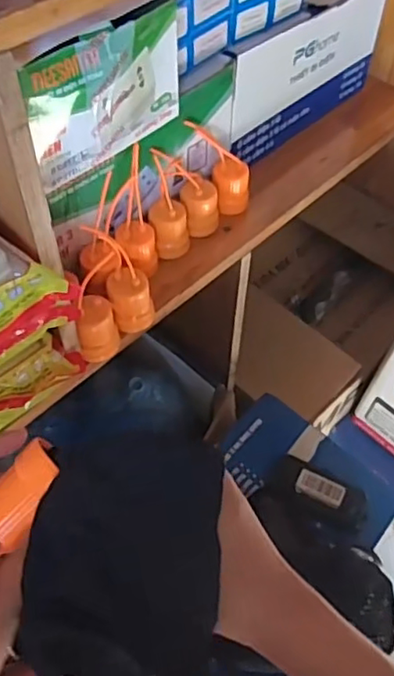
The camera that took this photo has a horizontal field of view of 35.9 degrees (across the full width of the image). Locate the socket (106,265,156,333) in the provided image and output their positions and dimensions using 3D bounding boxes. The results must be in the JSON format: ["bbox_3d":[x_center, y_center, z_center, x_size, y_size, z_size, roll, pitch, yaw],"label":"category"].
[{"bbox_3d":[-0.059,-0.035,0.545,0.038,0.061,0.032,-9,53,-9],"label":"socket"}]

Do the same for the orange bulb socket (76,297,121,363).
[{"bbox_3d":[-0.085,-0.005,0.528,0.029,0.065,0.031,0,52,-1],"label":"orange bulb socket"}]

